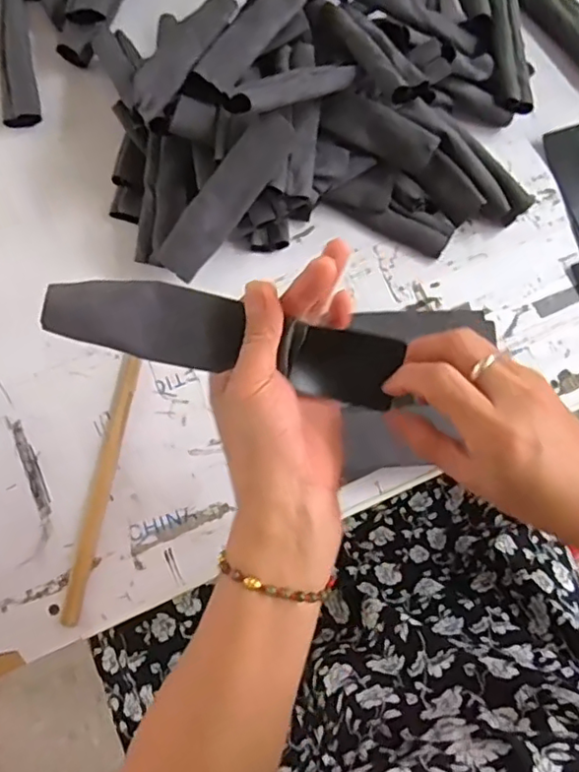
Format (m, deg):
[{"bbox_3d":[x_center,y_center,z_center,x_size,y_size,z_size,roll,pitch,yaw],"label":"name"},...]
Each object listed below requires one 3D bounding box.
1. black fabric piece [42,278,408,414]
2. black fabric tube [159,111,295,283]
[{"bbox_3d":[-0.033,-0.028,0.332,0.192,0.022,0.041,12,73,-8],"label":"black fabric piece"},{"bbox_3d":[-0.050,-0.153,0.481,0.039,0.017,0.147,34,99,-27],"label":"black fabric tube"}]

